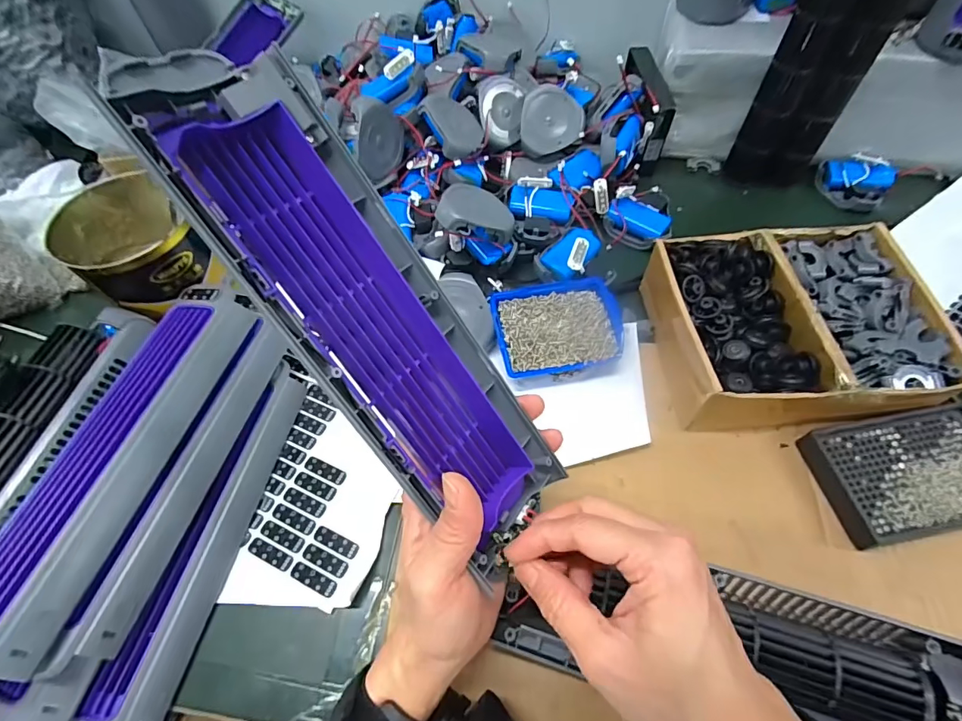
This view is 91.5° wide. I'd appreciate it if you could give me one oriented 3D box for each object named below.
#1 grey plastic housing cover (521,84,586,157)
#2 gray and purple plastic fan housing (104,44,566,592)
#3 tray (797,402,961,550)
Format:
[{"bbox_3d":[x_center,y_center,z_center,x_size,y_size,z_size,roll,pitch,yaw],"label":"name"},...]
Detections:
[{"bbox_3d":[0.085,-0.285,0.555,0.073,0.014,0.075,2,98,2],"label":"grey plastic housing cover"},{"bbox_3d":[-0.052,-0.020,0.228,0.077,0.033,0.275,-41,105,-21],"label":"gray and purple plastic fan housing"},{"bbox_3d":[0.340,0.086,0.366,0.141,0.020,0.090,-10,59,-4],"label":"tray"}]

